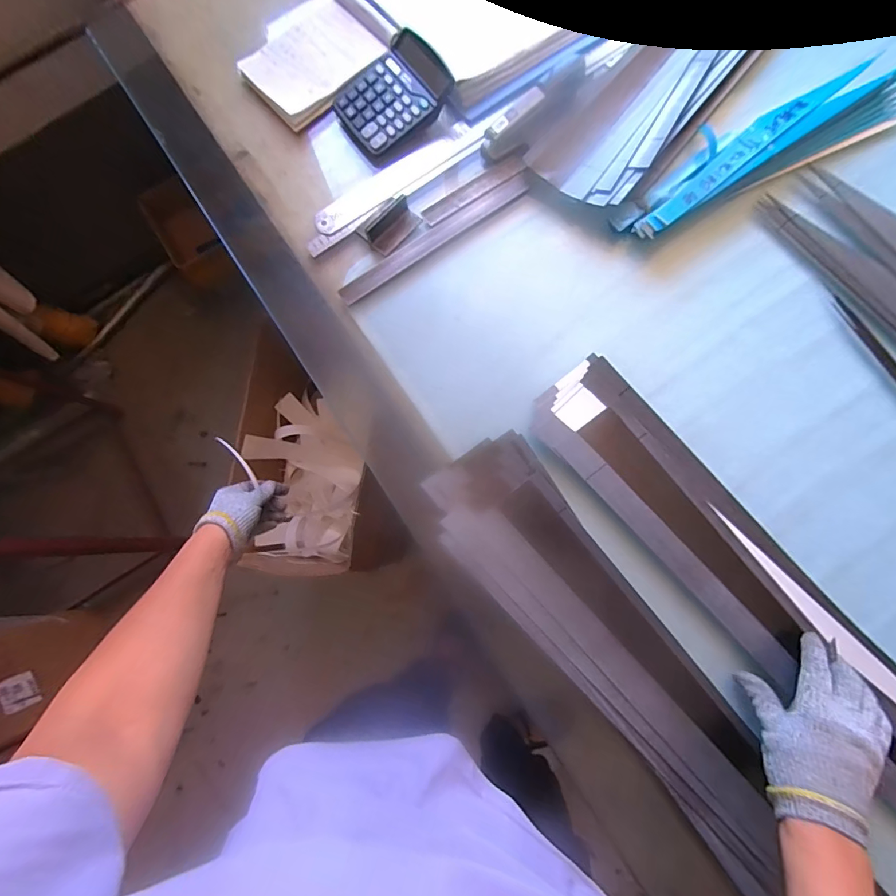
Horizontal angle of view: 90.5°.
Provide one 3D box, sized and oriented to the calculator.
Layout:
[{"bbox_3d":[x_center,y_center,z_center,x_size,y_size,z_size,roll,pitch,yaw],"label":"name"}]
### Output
[{"bbox_3d":[-0.079,-0.494,0.616,0.153,0.036,0.133,-38,79,-7],"label":"calculator"}]

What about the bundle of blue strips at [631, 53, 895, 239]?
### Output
[{"bbox_3d":[0.414,-0.391,0.572,0.413,0.035,0.095,-27,78,-4],"label":"bundle of blue strips"}]

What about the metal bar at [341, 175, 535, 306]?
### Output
[{"bbox_3d":[-0.017,-0.275,0.584,0.283,0.017,0.027,-34,79,-6],"label":"metal bar"}]

